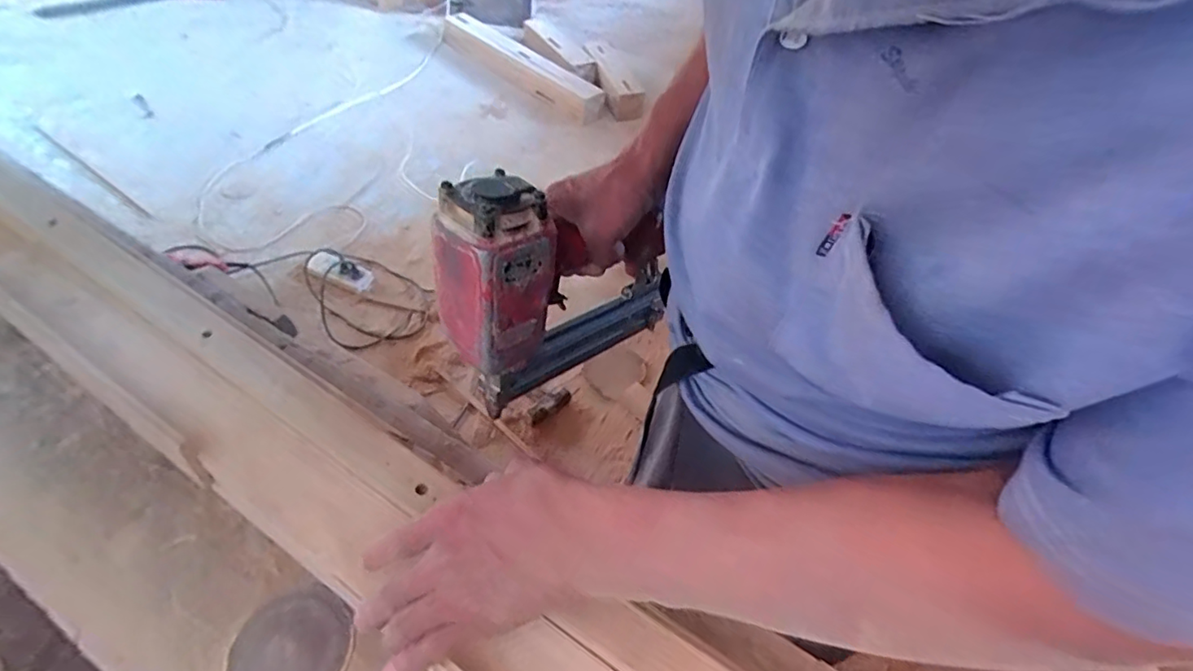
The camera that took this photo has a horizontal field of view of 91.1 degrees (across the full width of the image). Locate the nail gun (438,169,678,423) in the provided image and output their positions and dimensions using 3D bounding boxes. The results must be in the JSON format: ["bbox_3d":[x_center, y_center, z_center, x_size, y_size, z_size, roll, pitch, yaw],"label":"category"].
[{"bbox_3d":[-0.045,-0.021,0.544,0.186,0.303,0.069,-49,61,6],"label":"nail gun"}]

